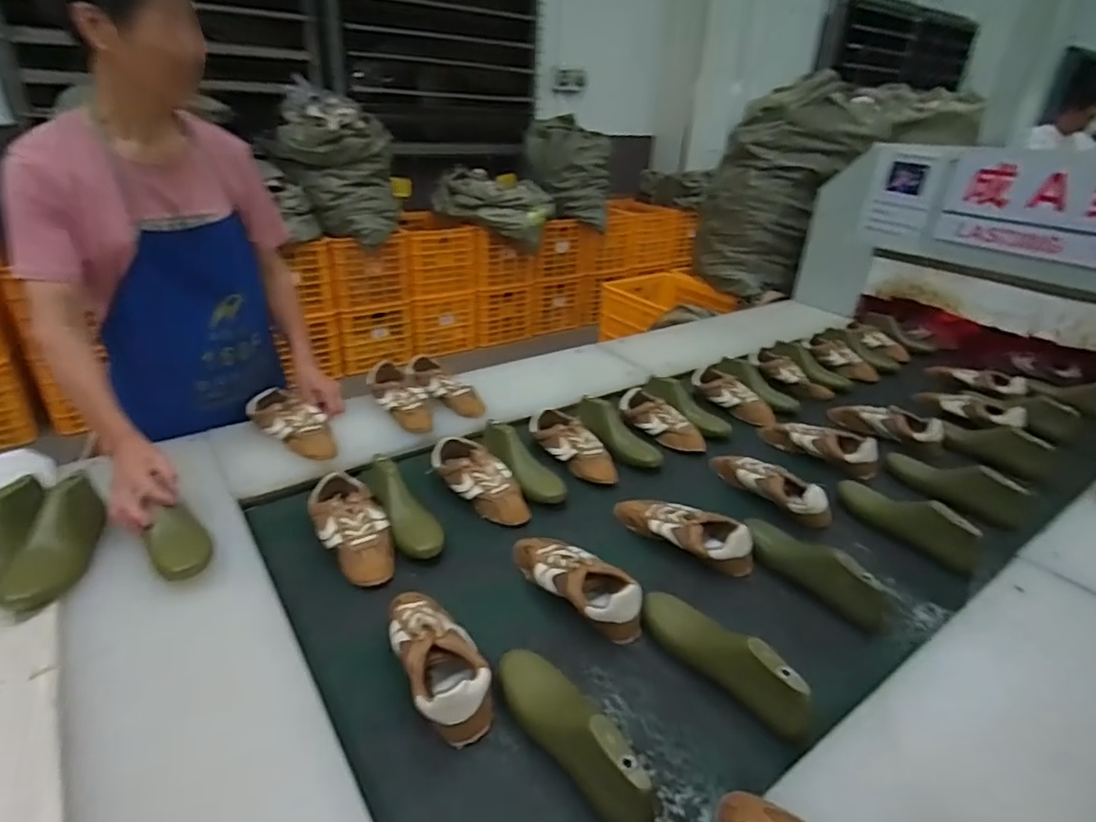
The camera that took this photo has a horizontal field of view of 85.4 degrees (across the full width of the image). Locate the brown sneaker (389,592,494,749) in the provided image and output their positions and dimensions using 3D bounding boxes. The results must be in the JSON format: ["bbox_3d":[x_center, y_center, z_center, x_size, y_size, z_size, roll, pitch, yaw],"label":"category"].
[{"bbox_3d":[-0.142,0.306,0.756,0.095,0.068,0.217,-13,33,-26],"label":"brown sneaker"}]

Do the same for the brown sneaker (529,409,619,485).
[{"bbox_3d":[0.048,0.074,1.229,0.087,0.068,0.211,-15,34,-29],"label":"brown sneaker"}]

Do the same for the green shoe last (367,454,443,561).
[{"bbox_3d":[-0.249,0.153,1.015,0.070,0.089,0.235,-14,34,-29],"label":"green shoe last"}]

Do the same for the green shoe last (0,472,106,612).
[{"bbox_3d":[-0.691,0.181,0.845,0.071,0.071,0.220,-1,42,-11],"label":"green shoe last"}]

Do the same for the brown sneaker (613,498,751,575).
[{"bbox_3d":[0.224,0.197,1.006,0.247,0.072,0.087,23,35,30],"label":"brown sneaker"}]

